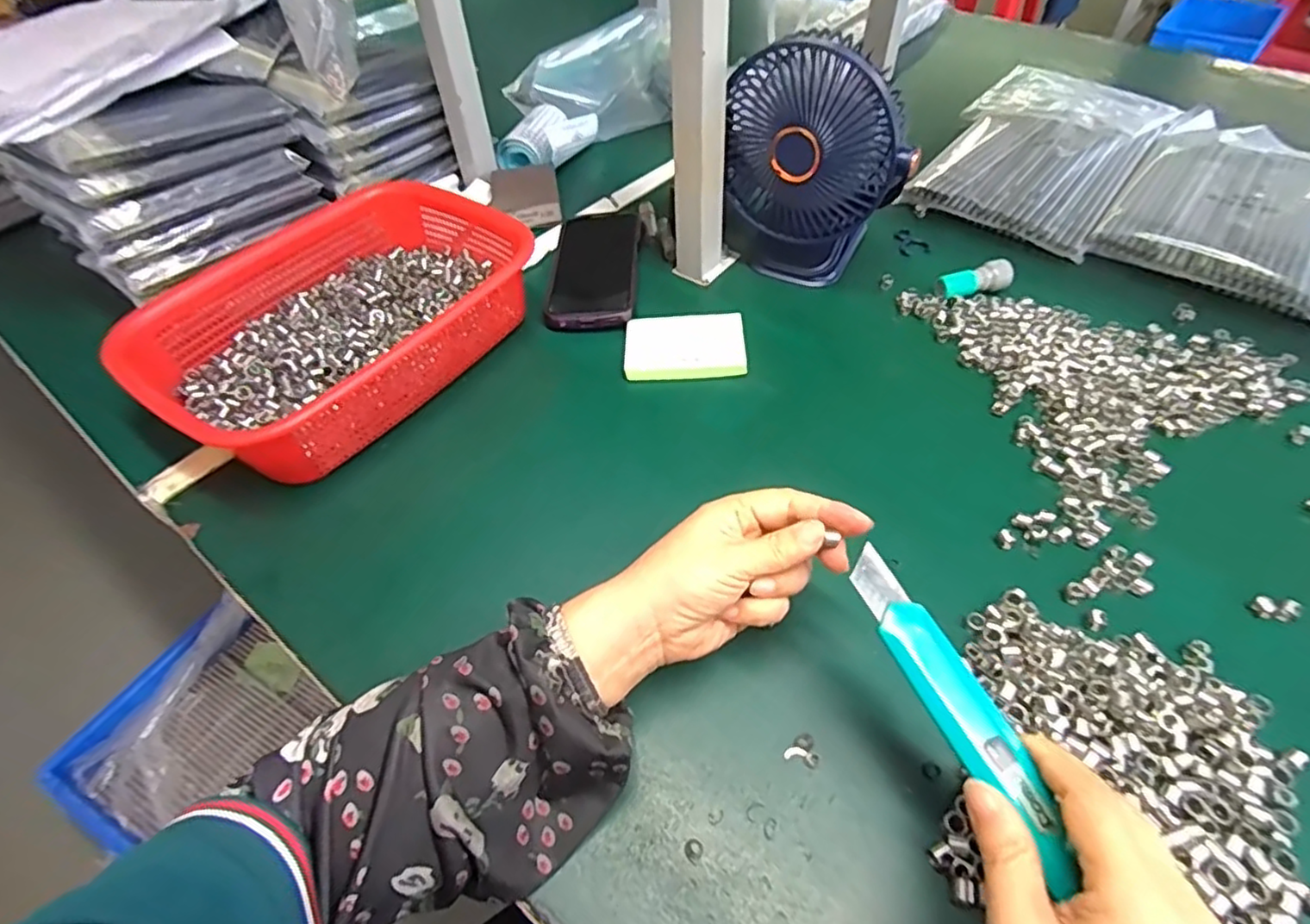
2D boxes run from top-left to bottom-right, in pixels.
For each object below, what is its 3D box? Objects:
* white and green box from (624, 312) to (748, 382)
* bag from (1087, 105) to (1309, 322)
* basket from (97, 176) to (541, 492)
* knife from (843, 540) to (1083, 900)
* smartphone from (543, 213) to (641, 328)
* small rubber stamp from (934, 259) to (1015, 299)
[{"bbox_3d":[0.025,-0.093,0.528,0.096,0.015,0.066,-2,50,2],"label":"white and green box"},{"bbox_3d":[0.567,-0.256,0.625,0.181,0.022,0.315,32,59,26],"label":"bag"},{"bbox_3d":[-0.240,-0.111,0.521,0.211,0.079,0.289,29,57,25],"label":"basket"},{"bbox_3d":[0.125,0.097,0.269,0.026,0.008,0.134,-23,65,-15],"label":"knife"},{"bbox_3d":[-0.054,-0.189,0.604,0.075,0.017,0.183,0,47,4],"label":"smartphone"},{"bbox_3d":[0.276,-0.156,0.558,0.062,0.020,0.022,-12,50,-7],"label":"small rubber stamp"}]

